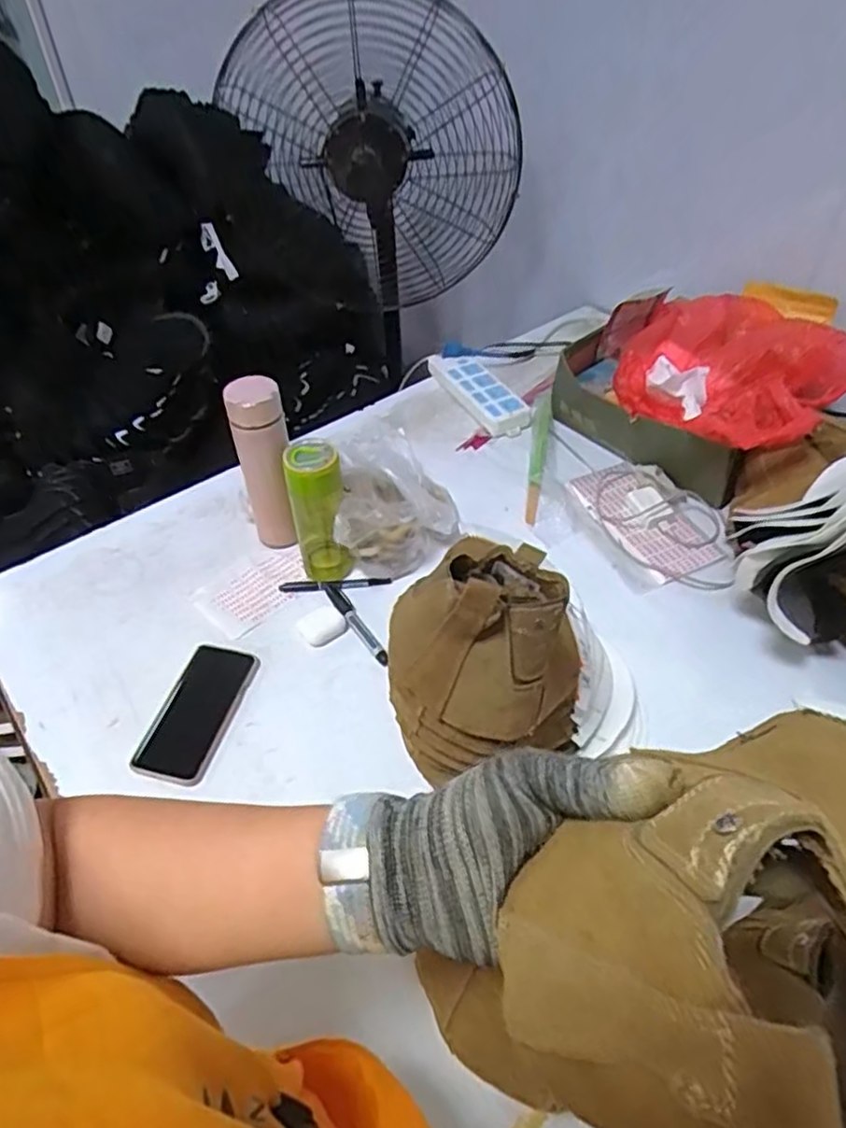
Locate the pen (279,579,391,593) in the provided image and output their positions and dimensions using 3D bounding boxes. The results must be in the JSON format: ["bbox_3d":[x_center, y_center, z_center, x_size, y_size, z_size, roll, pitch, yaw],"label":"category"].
[{"bbox_3d":[-0.113,0.027,0.881,0.141,0.007,0.015,-2,46,-1],"label":"pen"}]

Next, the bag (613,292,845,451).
[{"bbox_3d":[0.435,-0.288,0.967,0.301,0.102,0.346,31,55,27],"label":"bag"}]

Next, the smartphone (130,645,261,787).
[{"bbox_3d":[-0.252,0.166,0.764,0.082,0.006,0.159,15,55,9],"label":"smartphone"}]

